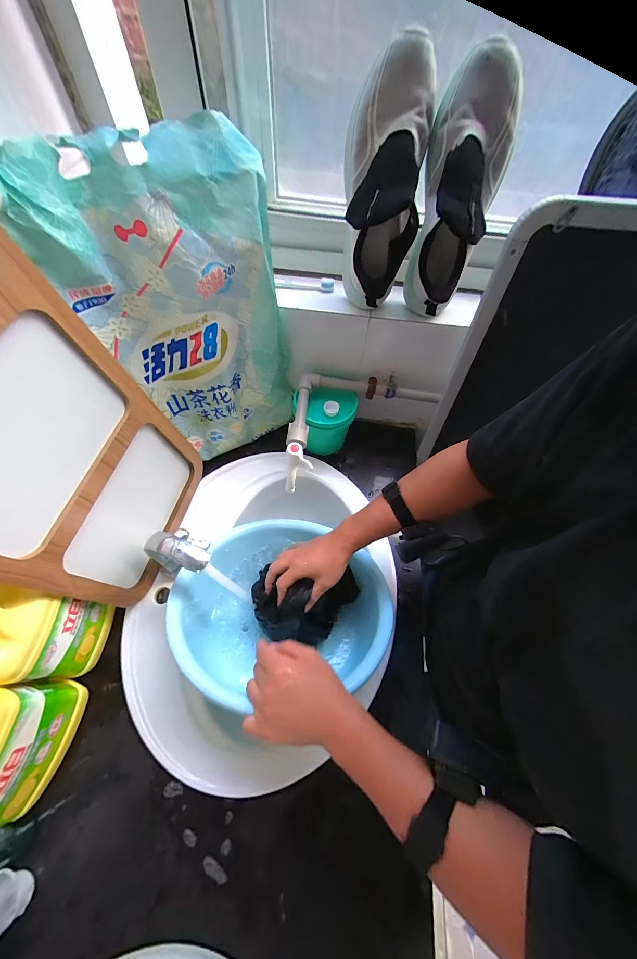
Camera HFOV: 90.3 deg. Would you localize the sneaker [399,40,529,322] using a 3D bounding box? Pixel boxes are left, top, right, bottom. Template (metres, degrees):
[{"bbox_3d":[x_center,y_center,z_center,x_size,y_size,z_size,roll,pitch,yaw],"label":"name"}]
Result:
[{"bbox_3d":[0.185,-0.378,0.436,0.088,0.264,0.107,6,36,0],"label":"sneaker"}]

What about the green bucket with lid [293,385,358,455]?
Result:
[{"bbox_3d":[0.012,-0.116,0.675,0.130,0.140,0.101,16,62,6],"label":"green bucket with lid"}]

